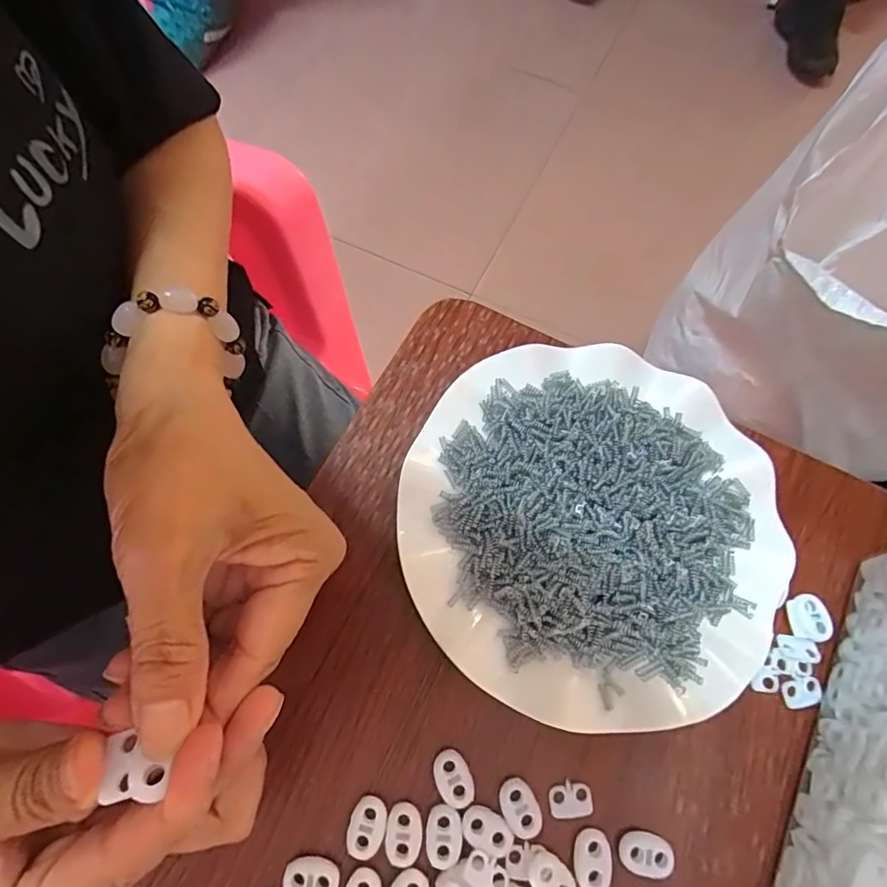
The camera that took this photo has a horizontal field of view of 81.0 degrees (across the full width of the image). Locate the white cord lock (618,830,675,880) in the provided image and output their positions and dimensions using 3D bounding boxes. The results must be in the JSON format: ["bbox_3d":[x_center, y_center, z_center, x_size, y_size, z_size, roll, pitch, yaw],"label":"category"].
[{"bbox_3d":[0.087,0.177,0.224,0.023,0.004,0.016,14,68,6],"label":"white cord lock"}]

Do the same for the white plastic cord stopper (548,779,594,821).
[{"bbox_3d":[0.057,0.159,0.231,0.019,0.004,0.014,-7,68,-2],"label":"white plastic cord stopper"}]

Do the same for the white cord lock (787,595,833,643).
[{"bbox_3d":[0.183,0.087,0.258,0.018,0.004,0.021,-2,68,-1],"label":"white cord lock"}]

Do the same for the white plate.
[{"bbox_3d":[0.072,0.040,0.264,0.184,0.028,0.177,-2,68,0],"label":"white plate"}]

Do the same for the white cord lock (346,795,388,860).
[{"bbox_3d":[-0.033,0.166,0.225,0.016,0.005,0.022,14,68,6],"label":"white cord lock"}]

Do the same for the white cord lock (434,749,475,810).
[{"bbox_3d":[0.005,0.150,0.233,0.015,0.004,0.023,-28,70,-10],"label":"white cord lock"}]

